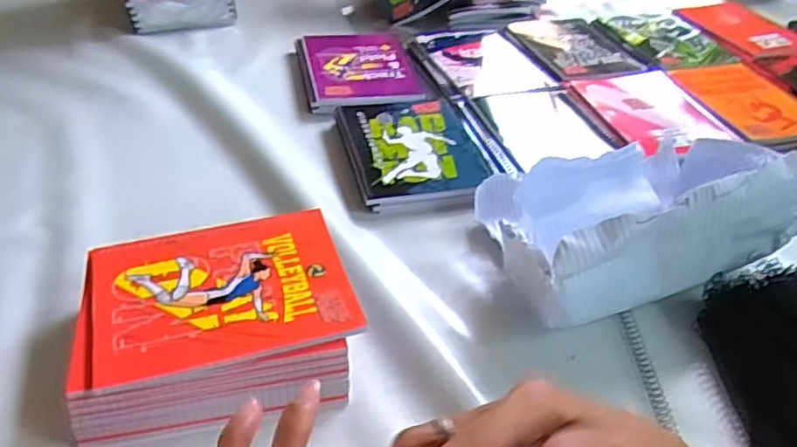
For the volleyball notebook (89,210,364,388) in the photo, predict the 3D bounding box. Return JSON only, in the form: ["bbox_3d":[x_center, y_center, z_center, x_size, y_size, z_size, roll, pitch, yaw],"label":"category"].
[{"bbox_3d":[-0.143,0.053,0.512,0.197,0.012,0.145,-10,42,-18],"label":"volleyball notebook"}]

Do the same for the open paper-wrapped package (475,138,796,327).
[{"bbox_3d":[0.224,-0.026,0.599,0.281,0.144,0.195,-11,42,-19],"label":"open paper-wrapped package"}]

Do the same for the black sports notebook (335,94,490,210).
[{"bbox_3d":[0.016,-0.091,0.749,0.153,0.021,0.220,-5,41,-12],"label":"black sports notebook"}]

